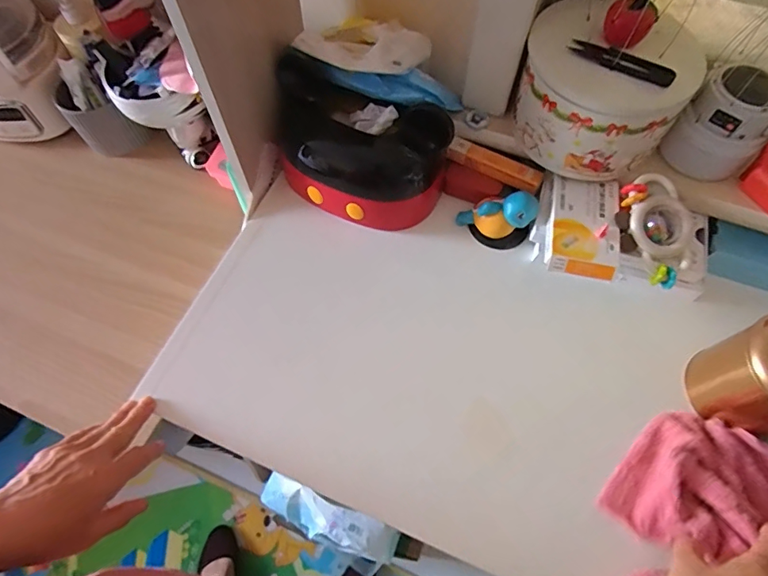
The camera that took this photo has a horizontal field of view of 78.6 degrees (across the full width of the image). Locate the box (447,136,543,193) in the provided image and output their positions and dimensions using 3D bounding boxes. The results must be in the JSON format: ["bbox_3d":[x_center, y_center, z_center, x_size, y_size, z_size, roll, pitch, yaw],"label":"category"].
[{"bbox_3d":[0.132,-0.148,0.564,0.114,0.019,0.029,26,67,13],"label":"box"}]

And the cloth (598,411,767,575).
[{"bbox_3d":[0.266,0.214,0.419,0.227,0.032,0.131,-38,70,-17],"label":"cloth"}]

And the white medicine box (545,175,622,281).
[{"bbox_3d":[0.218,-0.067,0.511,0.073,0.018,0.116,11,64,6],"label":"white medicine box"}]

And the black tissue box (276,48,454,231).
[{"bbox_3d":[-0.032,-0.160,0.541,0.200,0.131,0.109,20,65,10],"label":"black tissue box"}]

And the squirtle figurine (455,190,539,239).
[{"bbox_3d":[0.130,-0.084,0.551,0.096,0.040,0.041,-9,60,26],"label":"squirtle figurine"}]

